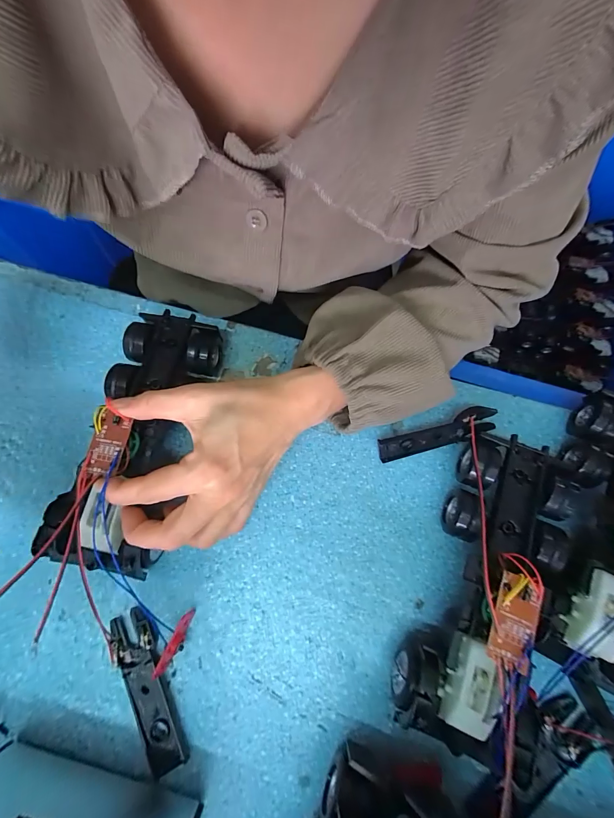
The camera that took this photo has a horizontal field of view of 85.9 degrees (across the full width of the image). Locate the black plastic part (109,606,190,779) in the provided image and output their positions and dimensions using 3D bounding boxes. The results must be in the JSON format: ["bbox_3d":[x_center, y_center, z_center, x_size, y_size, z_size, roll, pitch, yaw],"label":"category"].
[{"bbox_3d":[-0.104,0.180,0.214,0.026,0.010,0.091,-27,75,-9],"label":"black plastic part"}]

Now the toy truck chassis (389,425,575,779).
[{"bbox_3d":[0.119,0.109,0.211,0.074,0.059,0.194,24,73,7],"label":"toy truck chassis"}]

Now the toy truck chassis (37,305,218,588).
[{"bbox_3d":[-0.121,0.011,0.243,0.072,0.051,0.187,12,68,3],"label":"toy truck chassis"}]

